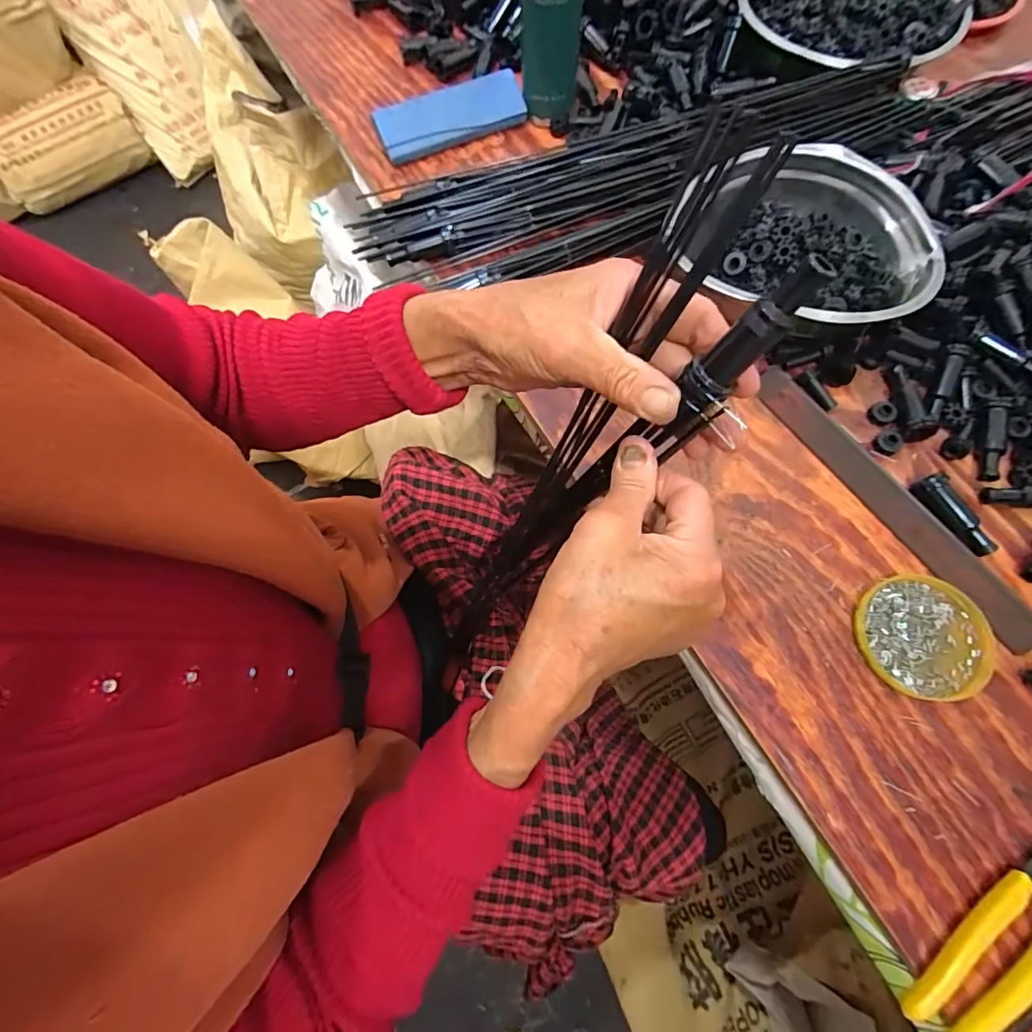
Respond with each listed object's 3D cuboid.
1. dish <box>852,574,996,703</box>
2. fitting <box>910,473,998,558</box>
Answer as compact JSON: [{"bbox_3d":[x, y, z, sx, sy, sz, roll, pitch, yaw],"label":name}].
[{"bbox_3d":[0.283,0.084,0.352,0.085,0.012,0.082,12,71,2],"label":"dish"},{"bbox_3d":[0.324,-0.001,0.372,0.021,0.017,0.067,-35,76,-13],"label":"fitting"}]

